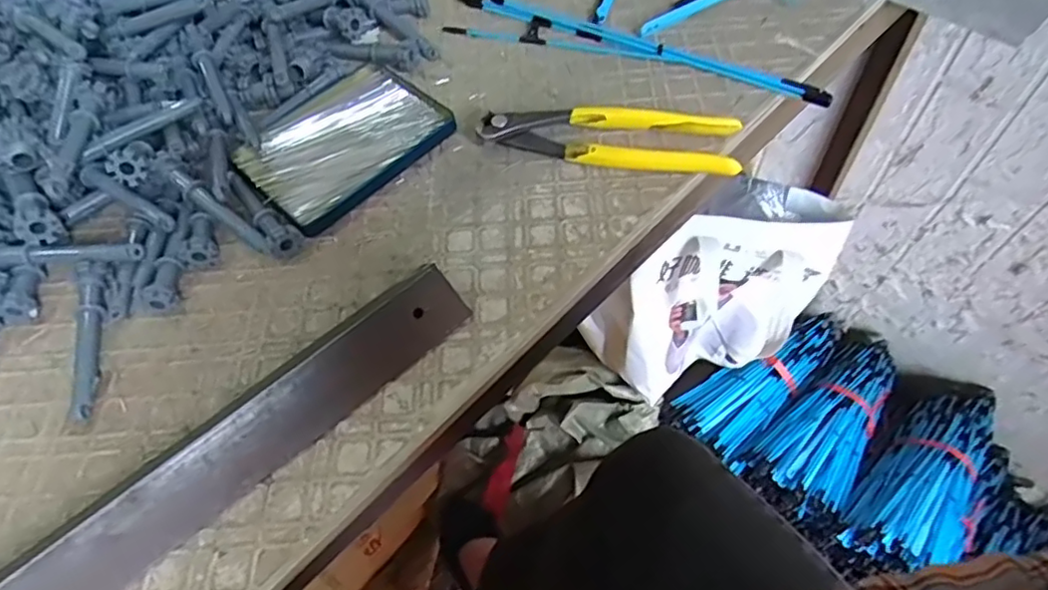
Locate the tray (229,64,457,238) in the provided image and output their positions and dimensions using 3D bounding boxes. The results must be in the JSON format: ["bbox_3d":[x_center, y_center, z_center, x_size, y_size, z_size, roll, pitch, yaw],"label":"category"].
[{"bbox_3d":[-0.124,-0.105,0.429,0.130,0.016,0.100,-39,64,-19],"label":"tray"}]

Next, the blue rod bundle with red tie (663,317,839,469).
[{"bbox_3d":[0.369,0.123,0.944,0.332,0.063,0.111,-32,62,-16],"label":"blue rod bundle with red tie"}]

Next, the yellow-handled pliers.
[{"bbox_3d":[0.054,-0.101,0.411,0.162,0.027,0.039,9,62,4],"label":"yellow-handled pliers"}]

